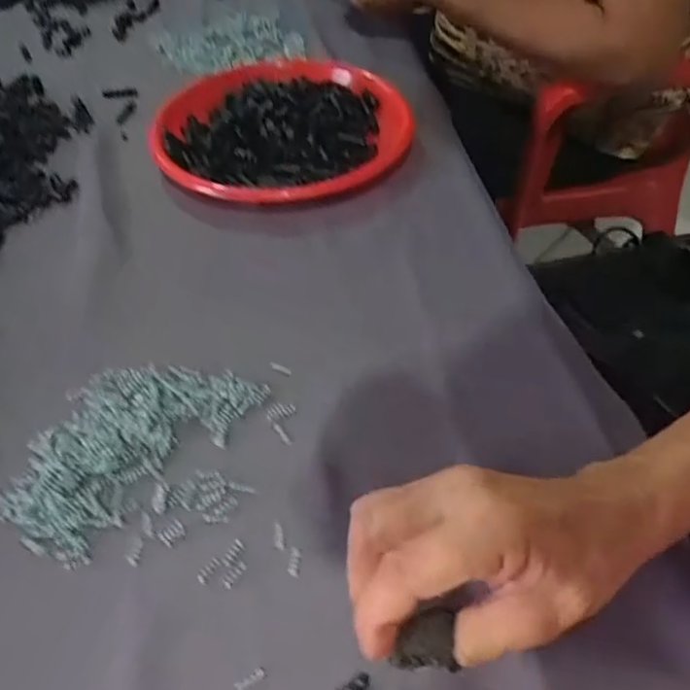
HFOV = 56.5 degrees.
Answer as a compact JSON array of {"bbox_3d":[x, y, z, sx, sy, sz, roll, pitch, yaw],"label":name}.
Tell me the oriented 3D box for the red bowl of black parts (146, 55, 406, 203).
[{"bbox_3d":[-0.058,-0.199,0.576,0.224,0.041,0.226,0,48,0],"label":"red bowl of black parts"}]

